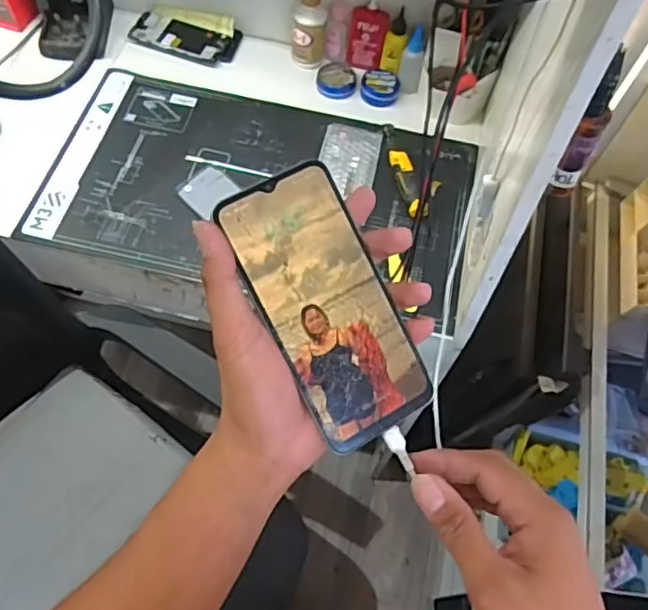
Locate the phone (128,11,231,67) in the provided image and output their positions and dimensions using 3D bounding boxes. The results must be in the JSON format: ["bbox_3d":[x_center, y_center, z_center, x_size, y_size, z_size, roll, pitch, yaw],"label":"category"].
[{"bbox_3d":[-0.237,-0.435,0.977,0.155,0.015,0.071,20,62,6],"label":"phone"}]

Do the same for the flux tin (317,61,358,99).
[{"bbox_3d":[0.021,-0.365,0.965,0.063,0.023,0.061,5,62,-2],"label":"flux tin"}]

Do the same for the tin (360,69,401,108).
[{"bbox_3d":[0.089,-0.345,0.946,0.060,0.024,0.060,2,62,-3],"label":"tin"}]

